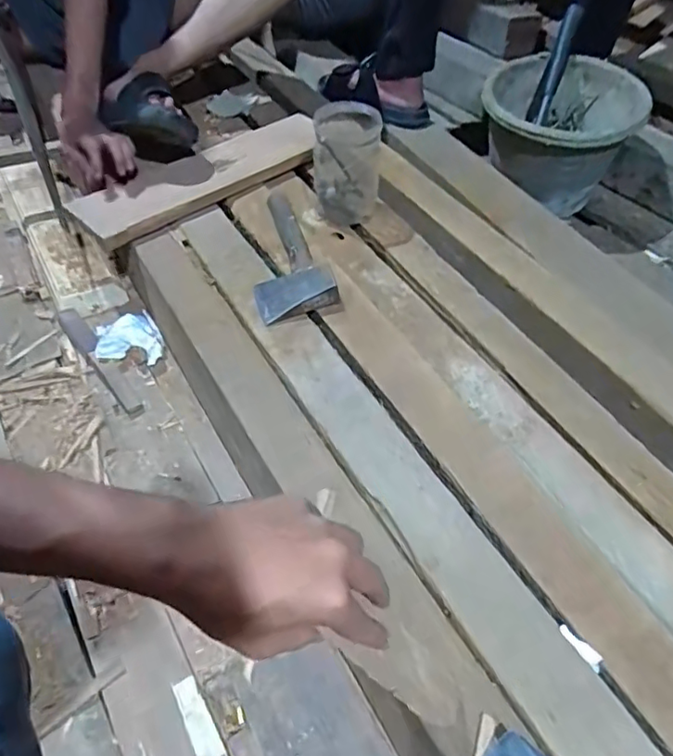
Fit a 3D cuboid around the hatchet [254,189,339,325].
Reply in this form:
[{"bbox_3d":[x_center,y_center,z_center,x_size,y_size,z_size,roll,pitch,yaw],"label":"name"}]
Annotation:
[{"bbox_3d":[-0.088,-0.191,0.812,0.107,0.035,0.280,-15,54,-13],"label":"hatchet"}]

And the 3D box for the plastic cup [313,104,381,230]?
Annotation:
[{"bbox_3d":[0.014,-0.324,0.866,0.099,0.155,0.103,1,52,0],"label":"plastic cup"}]

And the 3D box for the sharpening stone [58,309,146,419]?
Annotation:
[{"bbox_3d":[-0.350,-0.030,0.827,0.030,0.017,0.236,-33,60,-23],"label":"sharpening stone"}]

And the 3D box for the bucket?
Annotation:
[{"bbox_3d":[0.403,-0.449,1.052,0.269,0.176,0.253,15,54,10],"label":"bucket"}]

